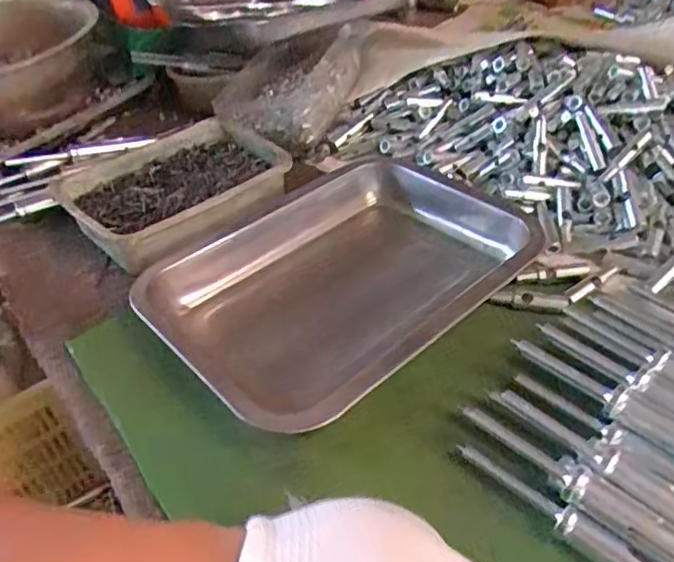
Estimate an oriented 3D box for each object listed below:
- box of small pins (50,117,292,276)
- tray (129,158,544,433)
[{"bbox_3d":[-0.141,-0.080,0.522,0.168,0.039,0.145,-34,50,-27],"label":"box of small pins"},{"bbox_3d":[0.013,-0.005,0.445,0.273,0.058,0.179,-32,49,-26],"label":"tray"}]

